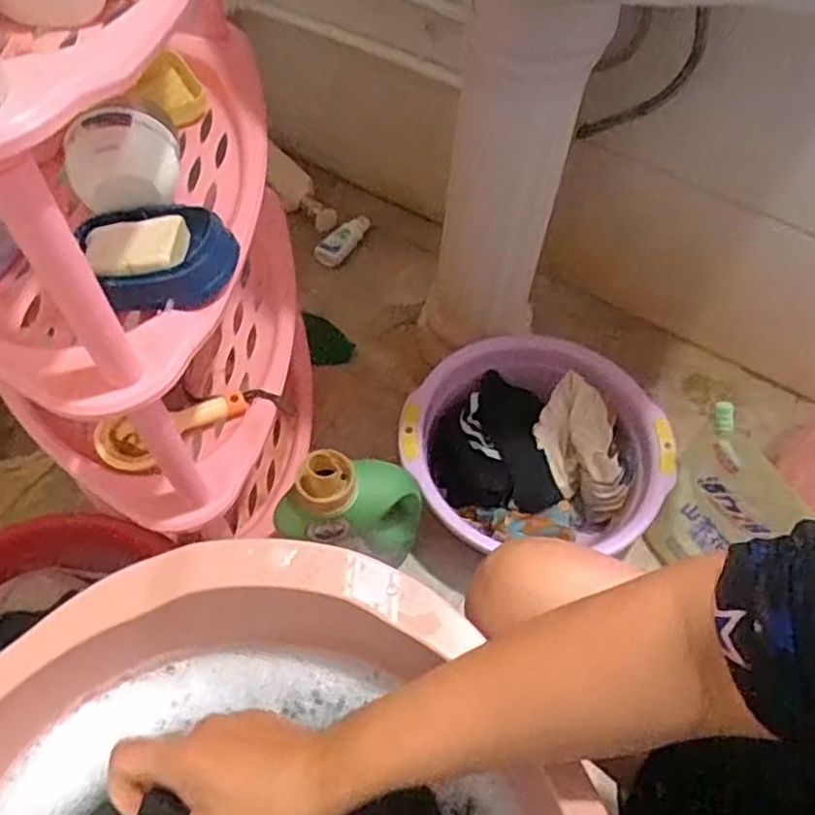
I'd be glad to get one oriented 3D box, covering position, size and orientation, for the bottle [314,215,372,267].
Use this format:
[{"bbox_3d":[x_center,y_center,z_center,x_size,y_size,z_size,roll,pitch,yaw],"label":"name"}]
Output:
[{"bbox_3d":[-0.110,-0.290,1.235,0.050,0.027,0.125,33,61,17],"label":"bottle"}]

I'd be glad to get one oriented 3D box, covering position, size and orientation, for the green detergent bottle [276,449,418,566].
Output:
[{"bbox_3d":[-0.054,0.122,0.824,0.108,0.234,0.078,-27,56,20],"label":"green detergent bottle"}]

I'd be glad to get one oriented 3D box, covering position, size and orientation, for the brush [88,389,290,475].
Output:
[{"bbox_3d":[-0.215,0.013,0.713,0.183,0.043,0.057,-28,63,-20],"label":"brush"}]

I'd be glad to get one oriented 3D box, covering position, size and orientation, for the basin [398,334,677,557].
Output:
[{"bbox_3d":[0.169,0.060,0.973,0.342,0.124,0.302,7,57,1],"label":"basin"}]

